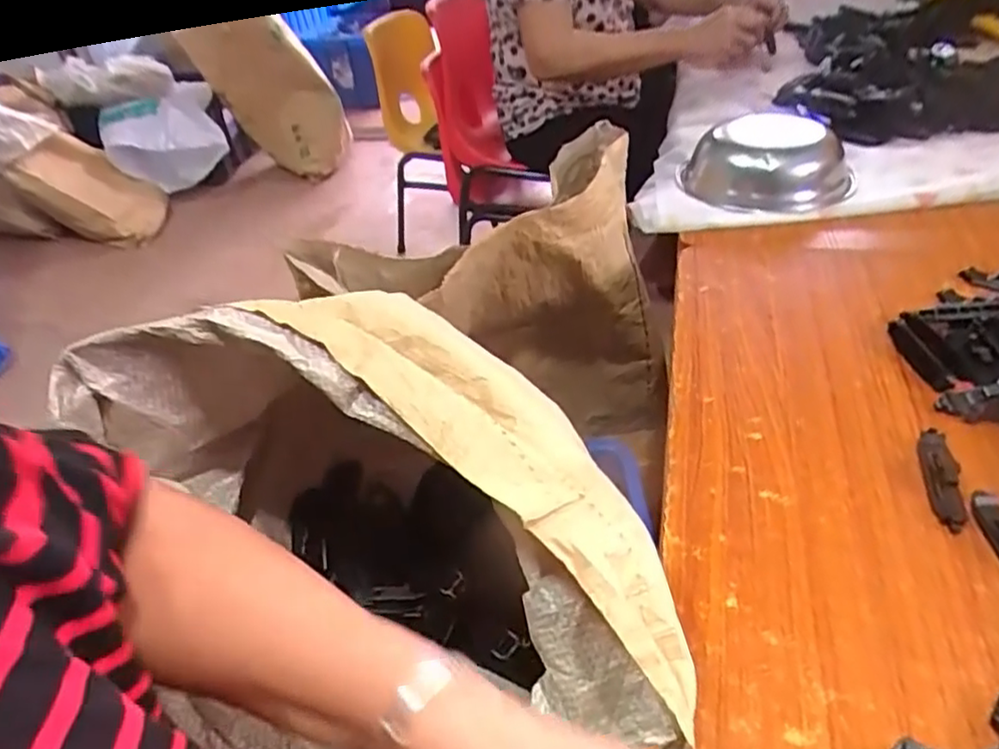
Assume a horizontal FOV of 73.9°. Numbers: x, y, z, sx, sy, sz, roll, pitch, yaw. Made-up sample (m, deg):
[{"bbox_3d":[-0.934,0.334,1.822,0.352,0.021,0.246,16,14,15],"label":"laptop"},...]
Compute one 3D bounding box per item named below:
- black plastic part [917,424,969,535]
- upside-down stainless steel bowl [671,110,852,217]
[{"bbox_3d":[0.300,0.067,0.451,0.018,0.014,0.081,4,41,14],"label":"black plastic part"},{"bbox_3d":[0.314,-0.261,0.793,0.181,0.062,0.152,2,41,12],"label":"upside-down stainless steel bowl"}]

